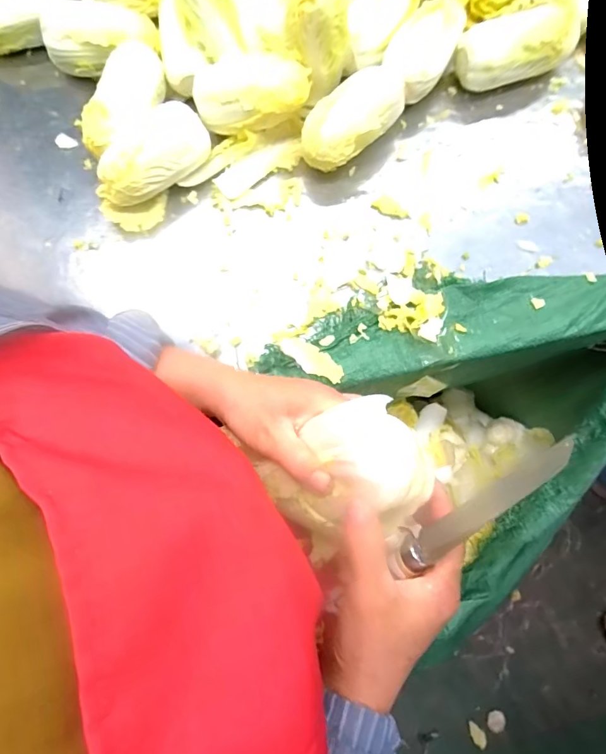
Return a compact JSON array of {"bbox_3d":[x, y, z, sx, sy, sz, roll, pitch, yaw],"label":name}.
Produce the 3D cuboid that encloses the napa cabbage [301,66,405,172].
[{"bbox_3d":[0.058,-0.295,0.529,0.132,0.066,0.066,-44,78,-9],"label":"napa cabbage"}]

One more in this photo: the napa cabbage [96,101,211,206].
[{"bbox_3d":[-0.172,-0.252,0.513,0.063,0.077,0.142,42,80,11],"label":"napa cabbage"}]

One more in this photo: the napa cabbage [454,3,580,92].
[{"bbox_3d":[0.264,-0.402,0.558,0.150,0.064,0.075,-6,75,0],"label":"napa cabbage"}]

